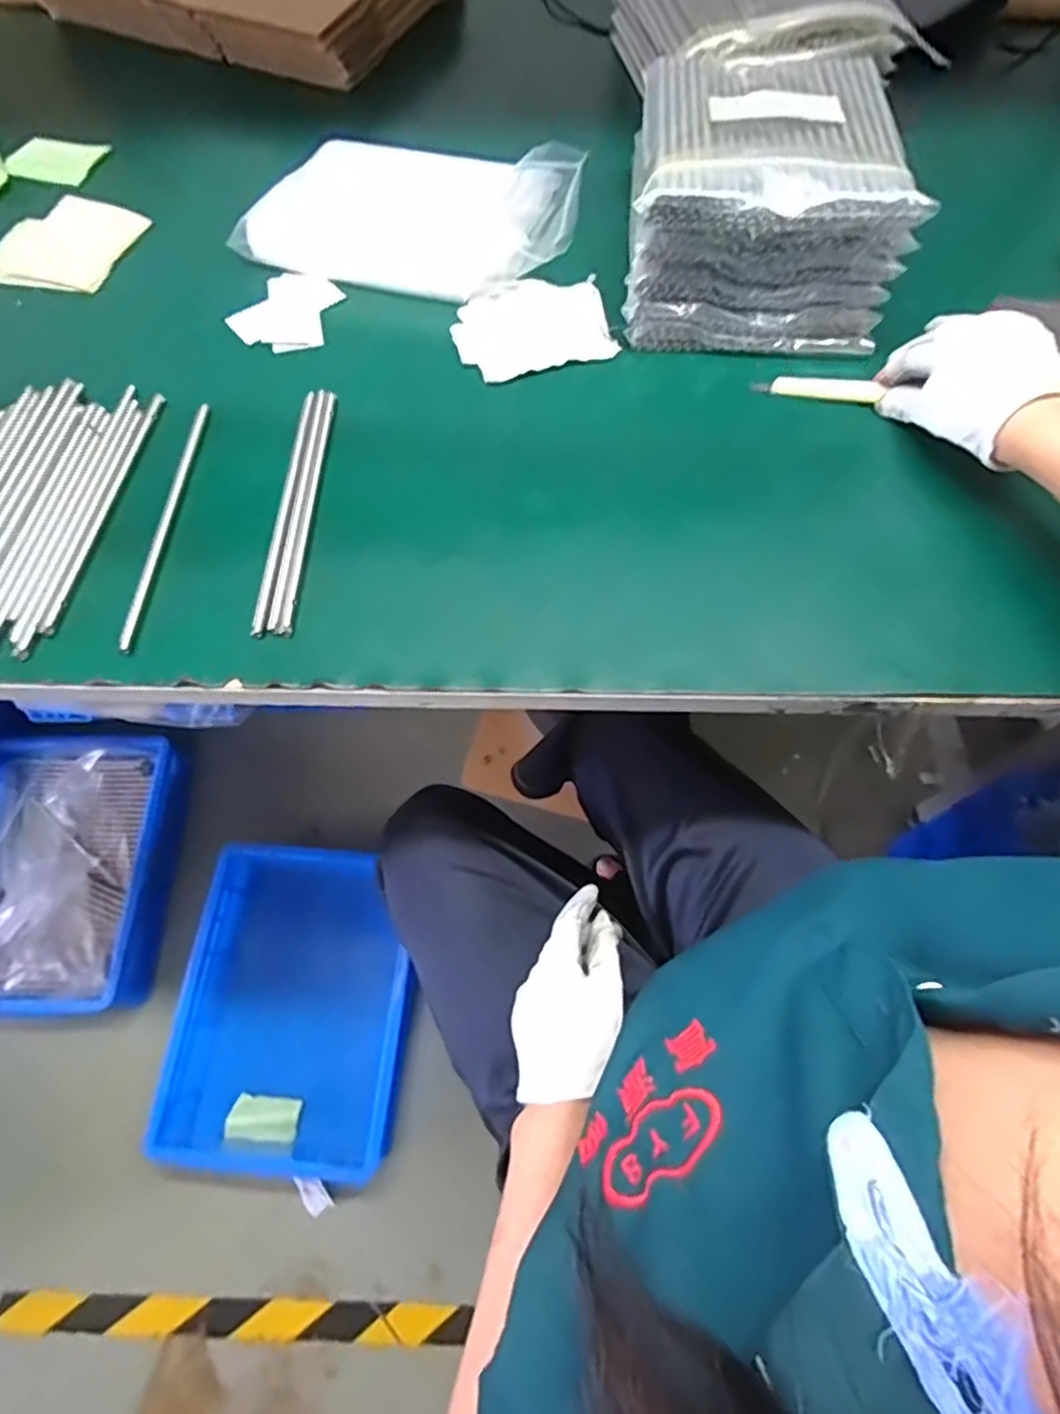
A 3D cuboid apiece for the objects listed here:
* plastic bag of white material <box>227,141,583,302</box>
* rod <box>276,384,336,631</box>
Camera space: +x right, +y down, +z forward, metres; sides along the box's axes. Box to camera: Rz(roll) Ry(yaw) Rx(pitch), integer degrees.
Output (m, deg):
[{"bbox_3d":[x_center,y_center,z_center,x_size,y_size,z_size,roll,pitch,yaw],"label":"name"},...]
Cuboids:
[{"bbox_3d":[-0.102,-0.435,0.606,0.279,0.051,0.136,4,66,2],"label":"plastic bag of white material"},{"bbox_3d":[-0.158,-0.145,0.496,0.008,0.008,0.215,1,66,1],"label":"rod"}]

